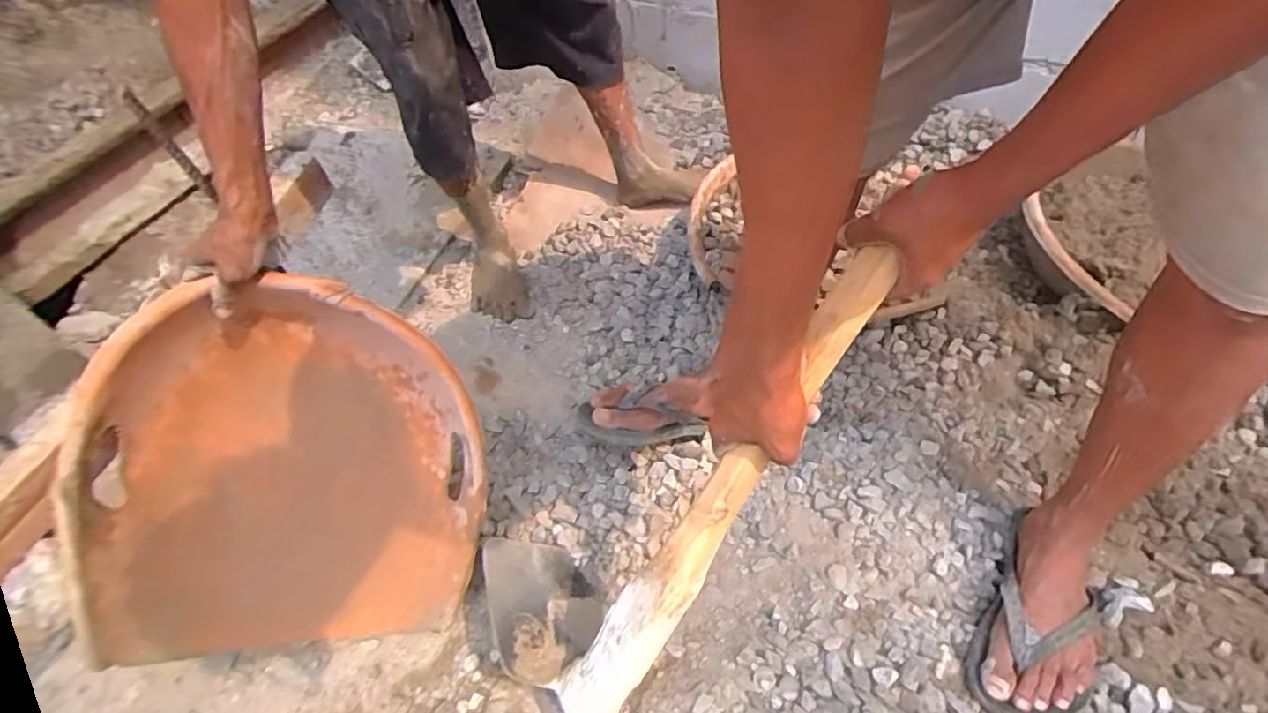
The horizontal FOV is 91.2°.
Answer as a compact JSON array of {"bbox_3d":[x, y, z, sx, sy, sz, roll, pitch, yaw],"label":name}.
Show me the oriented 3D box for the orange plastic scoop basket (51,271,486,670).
[{"bbox_3d":[-0.369,0.115,0.679,0.382,0.196,0.377,7,69,-31],"label":"orange plastic scoop basket"}]

